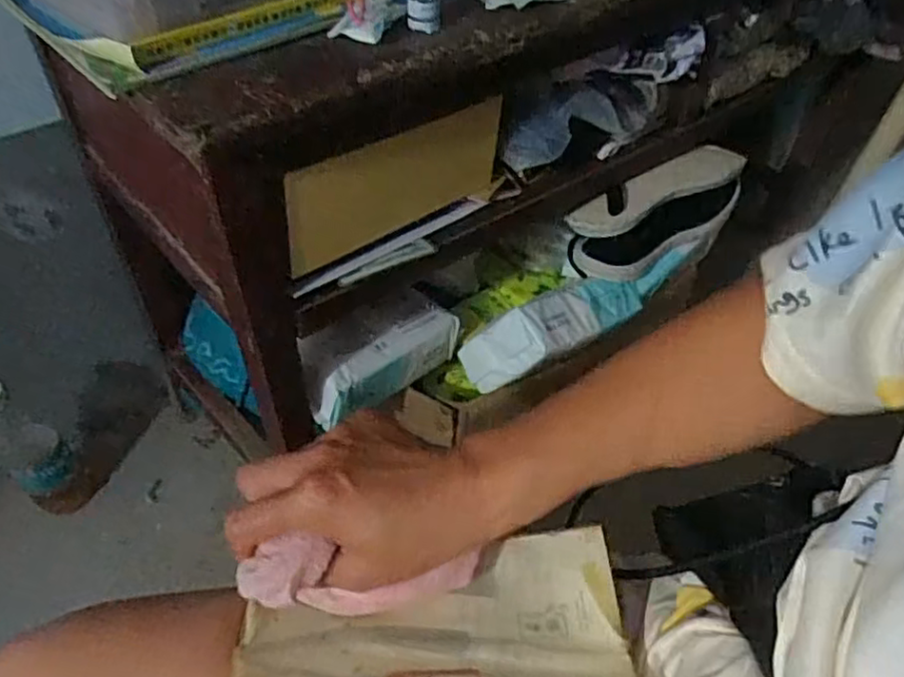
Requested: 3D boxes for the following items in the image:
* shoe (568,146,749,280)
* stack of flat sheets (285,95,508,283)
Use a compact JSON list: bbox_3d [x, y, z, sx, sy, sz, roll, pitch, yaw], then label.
[{"bbox_3d":[0.237,-0.144,0.737,0.254,0.070,0.075,-29,54,-26],"label":"shoe"},{"bbox_3d":[-0.038,-0.120,0.516,0.016,0.094,0.211,39,50,21],"label":"stack of flat sheets"}]

